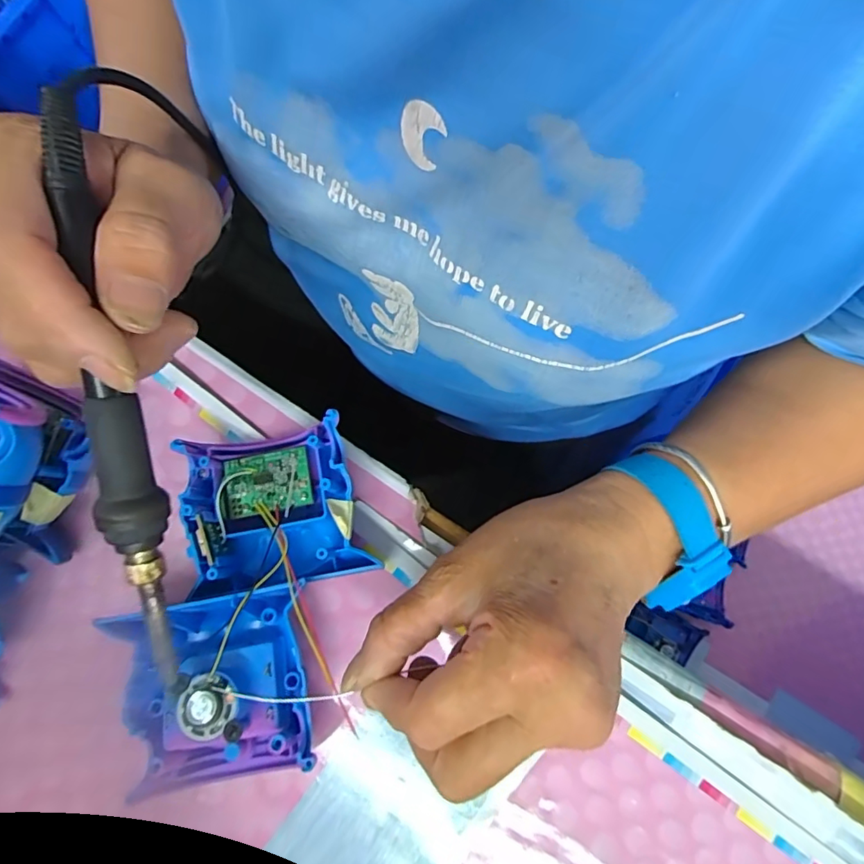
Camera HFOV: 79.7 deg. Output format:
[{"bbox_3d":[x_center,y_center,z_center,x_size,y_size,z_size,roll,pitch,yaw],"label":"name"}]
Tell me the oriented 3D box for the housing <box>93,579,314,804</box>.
[{"bbox_3d":[-0.100,0.121,0.243,0.084,0.042,0.084,-10,81,0],"label":"housing"}]

